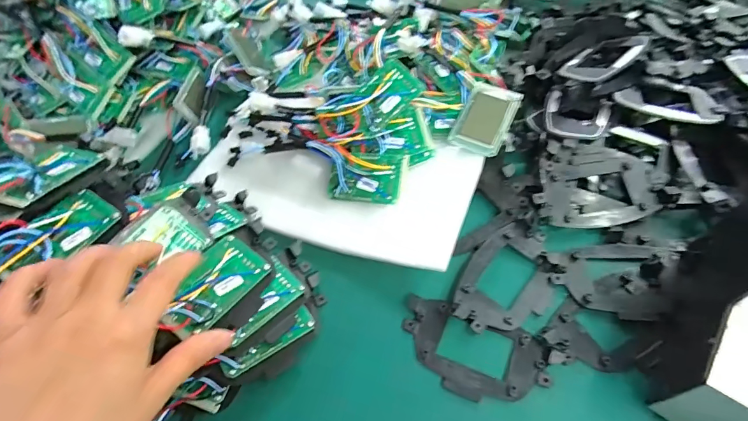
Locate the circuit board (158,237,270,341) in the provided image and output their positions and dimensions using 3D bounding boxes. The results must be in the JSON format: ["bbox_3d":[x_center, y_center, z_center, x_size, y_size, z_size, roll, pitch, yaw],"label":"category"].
[{"bbox_3d":[-0.126,0.059,0.308,0.048,0.013,0.082,38,52,10],"label":"circuit board"}]

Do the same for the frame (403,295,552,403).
[{"bbox_3d":[0.076,0.112,0.311,0.114,0.012,0.061,17,59,19],"label":"frame"}]

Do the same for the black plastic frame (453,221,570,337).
[{"bbox_3d":[0.115,0.057,0.337,0.071,0.014,0.110,37,68,28],"label":"black plastic frame"}]

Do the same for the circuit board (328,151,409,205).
[{"bbox_3d":[-0.008,-0.033,0.392,0.077,0.012,0.046,6,90,11],"label":"circuit board"}]

